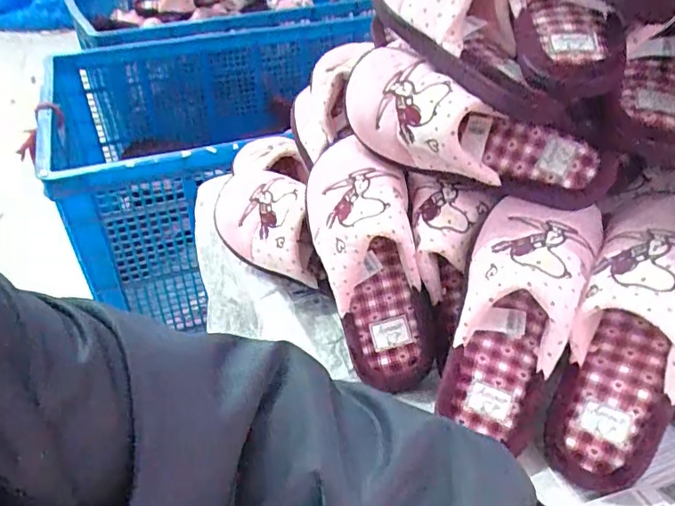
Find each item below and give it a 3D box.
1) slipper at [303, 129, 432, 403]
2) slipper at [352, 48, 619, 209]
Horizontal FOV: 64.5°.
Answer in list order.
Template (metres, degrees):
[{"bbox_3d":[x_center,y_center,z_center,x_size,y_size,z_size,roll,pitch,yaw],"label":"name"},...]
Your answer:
[{"bbox_3d":[0.032,0.003,0.497,0.086,0.243,0.096,-13,-5,-15],"label":"slipper"},{"bbox_3d":[0.114,-0.102,0.475,0.245,0.092,0.105,22,41,7],"label":"slipper"}]

